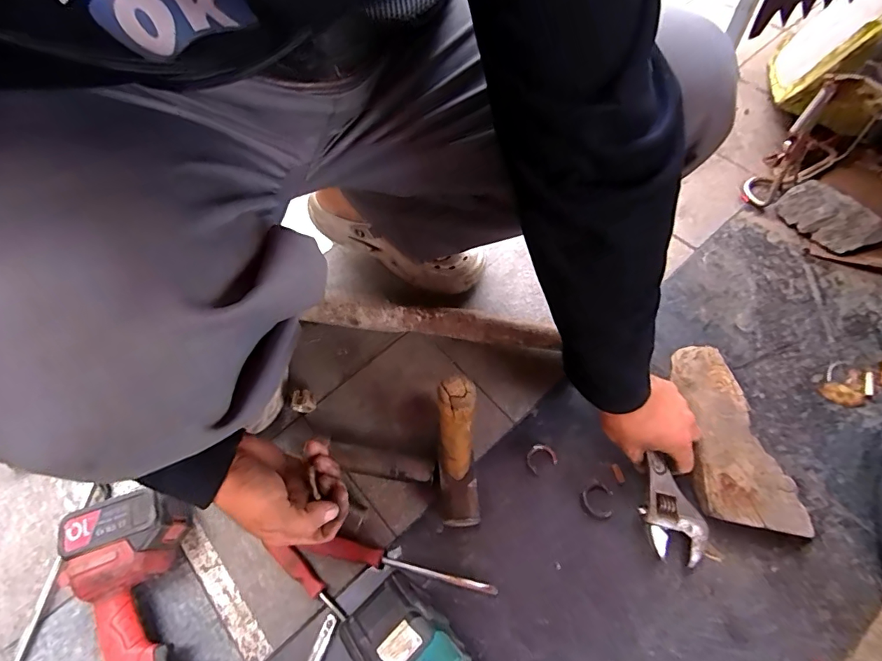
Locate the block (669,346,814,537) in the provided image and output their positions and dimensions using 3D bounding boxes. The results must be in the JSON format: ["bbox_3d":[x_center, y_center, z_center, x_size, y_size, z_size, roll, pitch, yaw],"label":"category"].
[{"bbox_3d":[0.340,0.127,0.558,0.092,0.040,0.222,-6,62,0],"label":"block"}]

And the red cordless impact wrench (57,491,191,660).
[{"bbox_3d":[-0.312,0.300,0.478,0.133,0.078,0.246,-23,64,-7],"label":"red cordless impact wrench"}]

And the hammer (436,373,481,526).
[{"bbox_3d":[0.013,0.131,0.442,0.042,0.273,0.088,-5,64,2],"label":"hammer"}]

